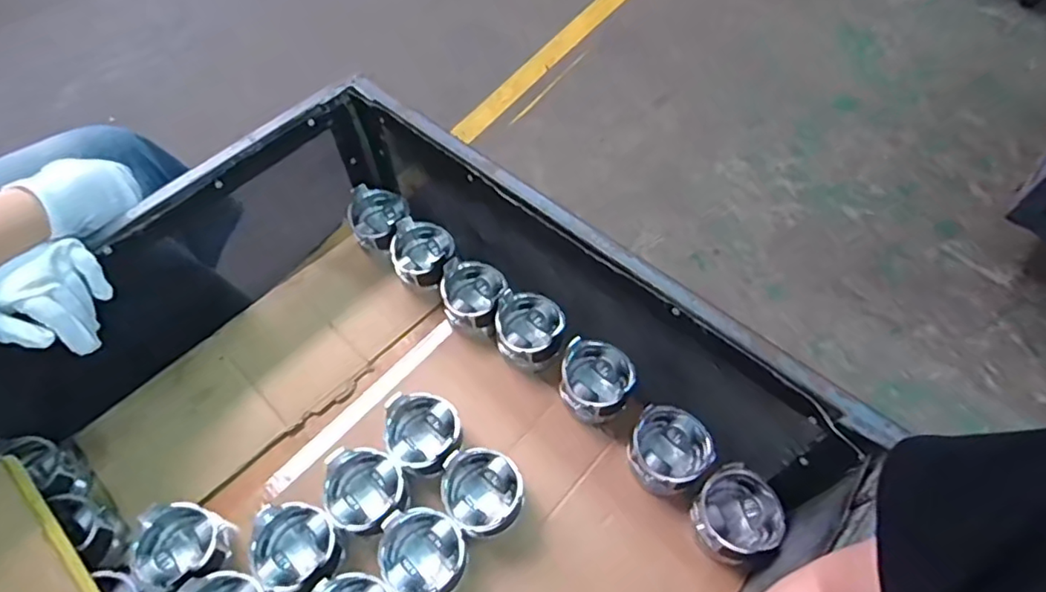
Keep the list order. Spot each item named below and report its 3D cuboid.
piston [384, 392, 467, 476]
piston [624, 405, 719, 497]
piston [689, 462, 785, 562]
[{"bbox_3d":[-0.115,0.158,0.680,0.091,0.070,0.085,-1,58,1],"label":"piston"},{"bbox_3d":[0.167,0.174,0.673,0.089,0.059,0.088,-1,58,1],"label":"piston"},{"bbox_3d":[0.231,0.235,0.630,0.084,0.054,0.092,-1,58,1],"label":"piston"}]

